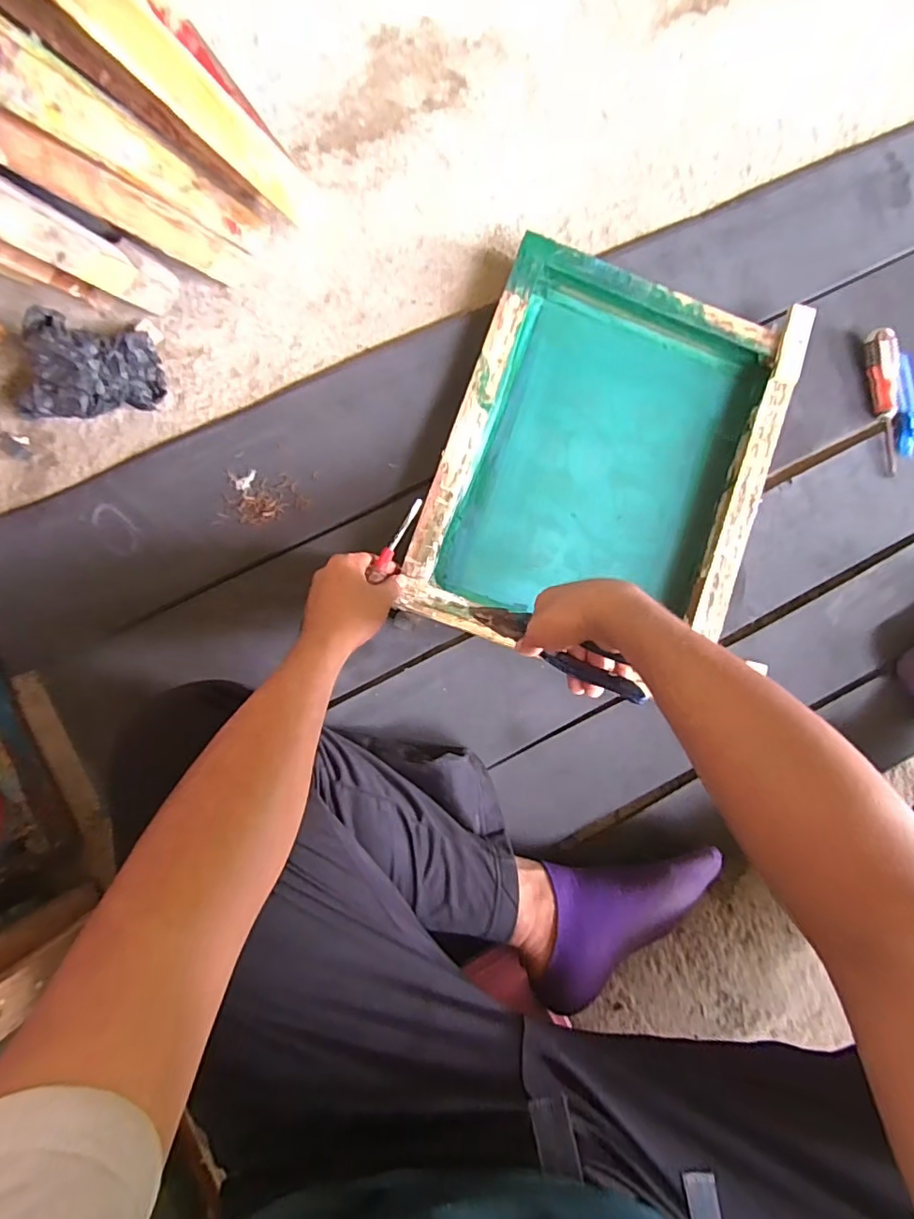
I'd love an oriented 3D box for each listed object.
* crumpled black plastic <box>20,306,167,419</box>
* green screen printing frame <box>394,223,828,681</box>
[{"bbox_3d":[-0.388,-0.251,0.578,0.117,0.093,0.099,8,83,-4],"label":"crumpled black plastic"},{"bbox_3d":[0.169,-0.162,0.628,0.351,0.054,0.445,19,82,-2],"label":"green screen printing frame"}]

